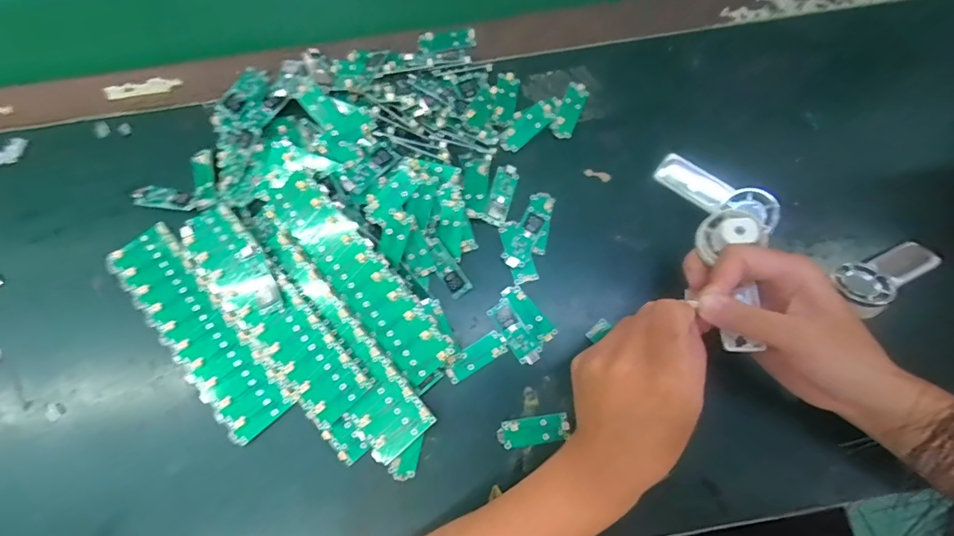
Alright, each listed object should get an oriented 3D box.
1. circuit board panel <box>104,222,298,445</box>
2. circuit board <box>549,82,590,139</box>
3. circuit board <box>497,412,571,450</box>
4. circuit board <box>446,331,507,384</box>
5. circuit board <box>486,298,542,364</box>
[{"bbox_3d":[-0.215,0.048,0.349,0.051,0.007,0.185,-40,79,-10],"label":"circuit board panel"},{"bbox_3d":[0.080,-0.135,0.385,0.019,0.005,0.050,24,77,6],"label":"circuit board"},{"bbox_3d":[0.042,0.120,0.331,0.052,0.005,0.019,-8,76,-2],"label":"circuit board"},{"bbox_3d":[-0.001,0.068,0.344,0.049,0.007,0.019,-31,78,-8],"label":"circuit board"},{"bbox_3d":[0.029,0.049,0.345,0.020,0.005,0.051,-33,78,-8],"label":"circuit board"}]

